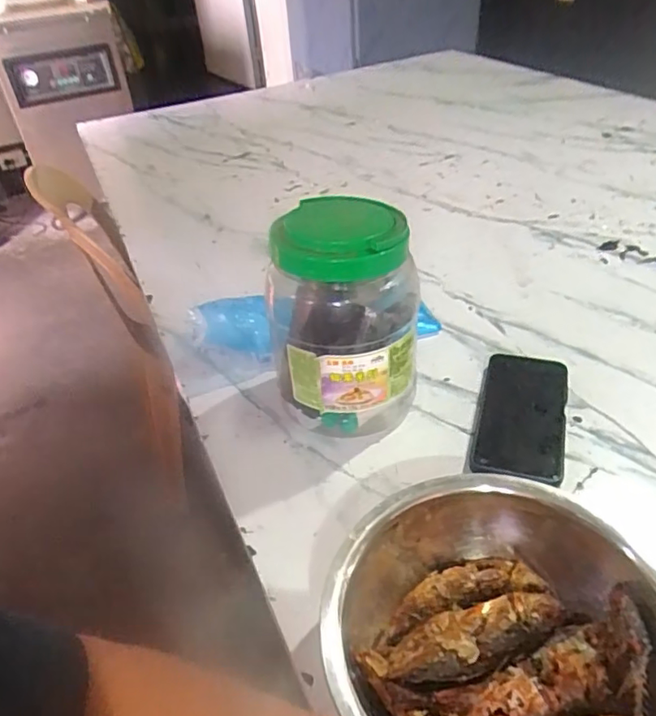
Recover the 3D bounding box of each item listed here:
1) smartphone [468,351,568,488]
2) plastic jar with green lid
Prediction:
[{"bbox_3d":[0.190,0.054,0.566,0.081,0.010,0.176,0,34,23],"label":"smartphone"},{"bbox_3d":[0.013,-0.035,0.550,0.127,0.200,0.129,-3,37,2],"label":"plastic jar with green lid"}]

